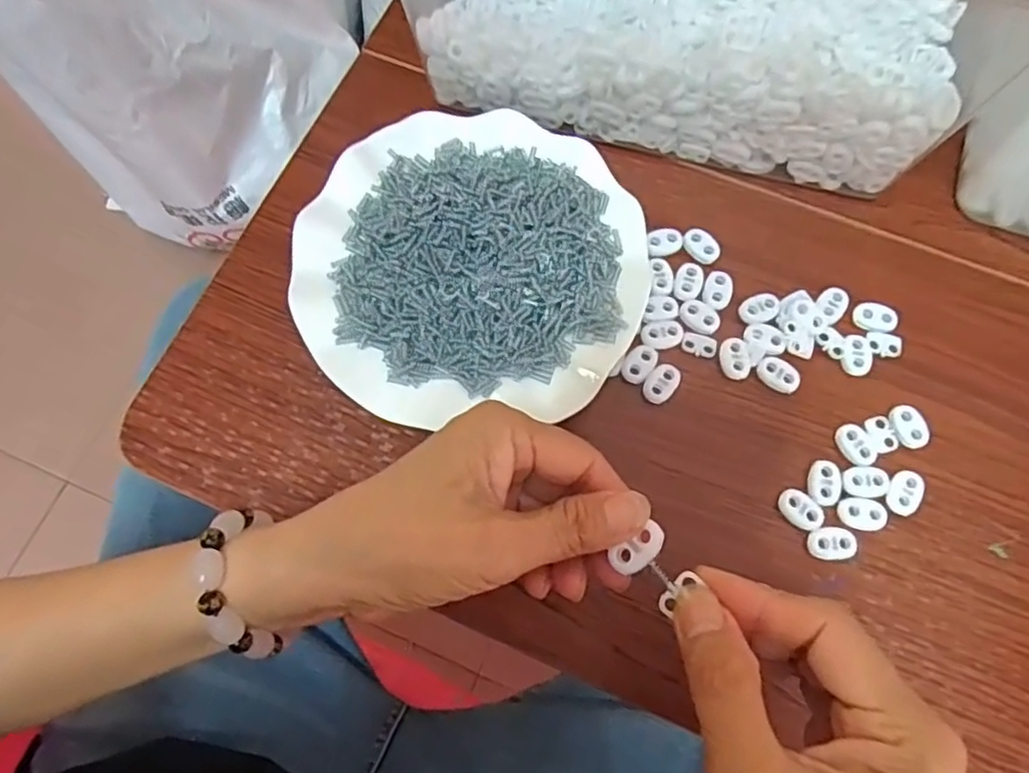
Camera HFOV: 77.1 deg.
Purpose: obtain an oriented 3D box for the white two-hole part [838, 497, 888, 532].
[{"bbox_3d":[0.172,0.063,0.317,0.022,0.004,0.015,14,73,5],"label":"white two-hole part"}]

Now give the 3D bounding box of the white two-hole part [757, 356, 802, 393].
[{"bbox_3d":[0.141,-0.007,0.342,0.022,0.004,0.015,35,76,10],"label":"white two-hole part"}]

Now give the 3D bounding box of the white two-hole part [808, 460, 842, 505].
[{"bbox_3d":[0.156,0.048,0.322,0.015,0.004,0.022,9,73,3],"label":"white two-hole part"}]

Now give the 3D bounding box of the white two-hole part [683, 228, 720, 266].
[{"bbox_3d":[0.106,-0.079,0.365,0.016,0.004,0.023,-34,76,-10],"label":"white two-hole part"}]

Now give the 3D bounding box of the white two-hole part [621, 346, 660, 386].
[{"bbox_3d":[0.067,-0.012,0.344,0.015,0.004,0.023,40,77,12],"label":"white two-hole part"}]

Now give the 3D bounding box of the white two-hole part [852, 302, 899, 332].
[{"bbox_3d":[0.198,-0.039,0.352,0.022,0.004,0.016,13,73,4],"label":"white two-hole part"}]

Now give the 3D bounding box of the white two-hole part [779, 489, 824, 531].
[{"bbox_3d":[0.142,0.061,0.321,0.022,0.004,0.015,42,78,12],"label":"white two-hole part"}]

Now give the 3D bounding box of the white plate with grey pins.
[{"bbox_3d":[-0.022,-0.069,0.350,0.178,0.021,0.176,0,73,0],"label":"white plate with grey pins"}]

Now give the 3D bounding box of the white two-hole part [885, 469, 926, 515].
[{"bbox_3d":[0.195,0.053,0.323,0.015,0.005,0.023,27,75,8],"label":"white two-hole part"}]

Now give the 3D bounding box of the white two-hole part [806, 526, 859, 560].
[{"bbox_3d":[0.156,0.077,0.315,0.023,0.005,0.015,-4,73,-1],"label":"white two-hole part"}]

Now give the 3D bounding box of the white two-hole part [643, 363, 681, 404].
[{"bbox_3d":[0.078,-0.002,0.340,0.015,0.004,0.023,39,77,11],"label":"white two-hole part"}]

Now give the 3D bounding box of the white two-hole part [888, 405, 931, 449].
[{"bbox_3d":[0.203,0.021,0.333,0.017,0.006,0.022,-18,74,-5],"label":"white two-hole part"}]

